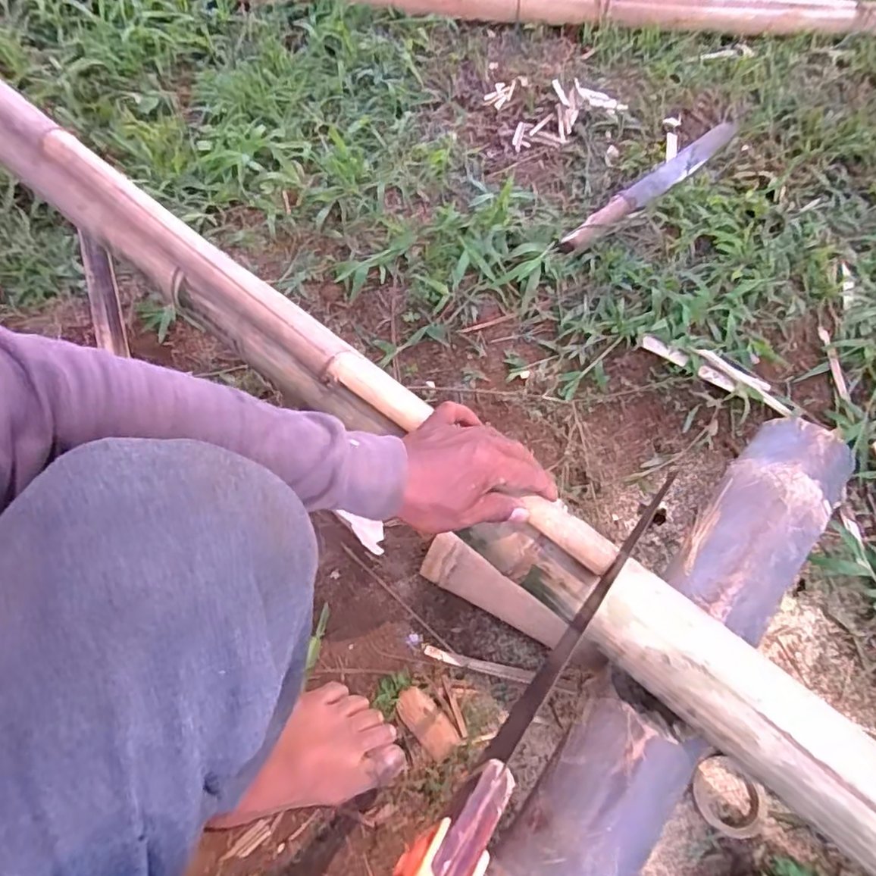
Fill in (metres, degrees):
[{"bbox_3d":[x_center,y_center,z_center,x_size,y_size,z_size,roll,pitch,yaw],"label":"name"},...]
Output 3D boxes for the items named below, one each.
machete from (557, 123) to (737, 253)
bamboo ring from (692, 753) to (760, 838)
[{"bbox_3d":[0.354,-0.411,0.941,0.466,0.020,0.045,-39,70,-21],"label":"machete"},{"bbox_3d":[0.281,0.346,0.567,0.063,0.013,0.066,1,62,-2],"label":"bamboo ring"}]

